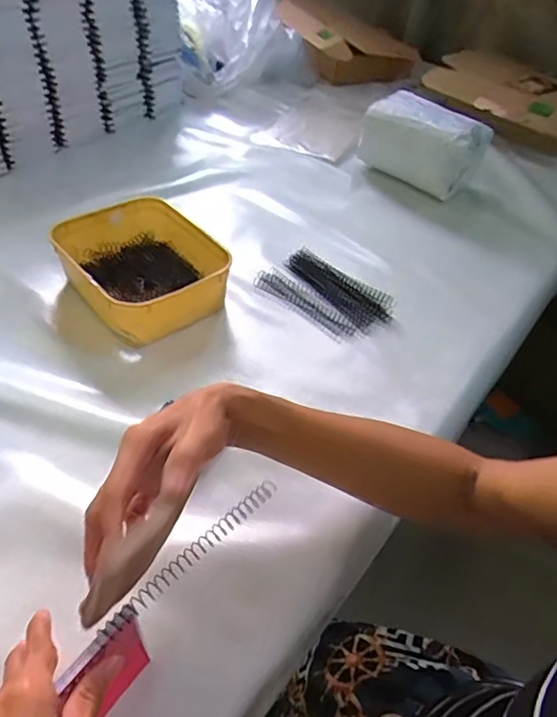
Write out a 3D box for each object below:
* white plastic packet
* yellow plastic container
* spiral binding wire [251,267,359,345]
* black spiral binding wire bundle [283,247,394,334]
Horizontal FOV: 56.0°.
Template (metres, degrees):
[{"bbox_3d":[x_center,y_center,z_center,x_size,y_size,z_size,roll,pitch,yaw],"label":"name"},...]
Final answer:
[{"bbox_3d":[0.233,-0.357,0.875,0.189,0.105,0.074,36,53,26],"label":"white plastic packet"},{"bbox_3d":[-0.164,-0.110,0.638,0.155,0.063,0.203,-30,56,-29],"label":"yellow plastic container"},{"bbox_3d":[0.034,-0.071,0.667,0.152,0.010,0.042,37,53,26],"label":"spiral binding wire"},{"bbox_3d":[0.076,-0.097,0.684,0.058,0.018,0.163,-30,56,-30],"label":"black spiral binding wire bundle"}]

